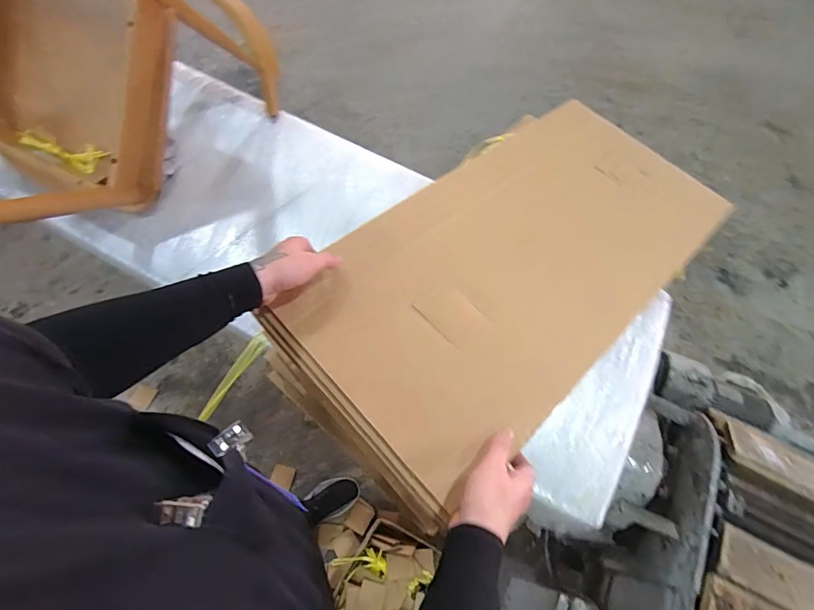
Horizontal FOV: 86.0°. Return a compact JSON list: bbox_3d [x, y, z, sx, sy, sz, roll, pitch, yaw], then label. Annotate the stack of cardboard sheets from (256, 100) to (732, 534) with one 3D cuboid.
[{"bbox_3d":[0.169,-0.082,0.642,0.721,0.031,0.351,-38,72,-26],"label":"stack of cardboard sheets"}]

